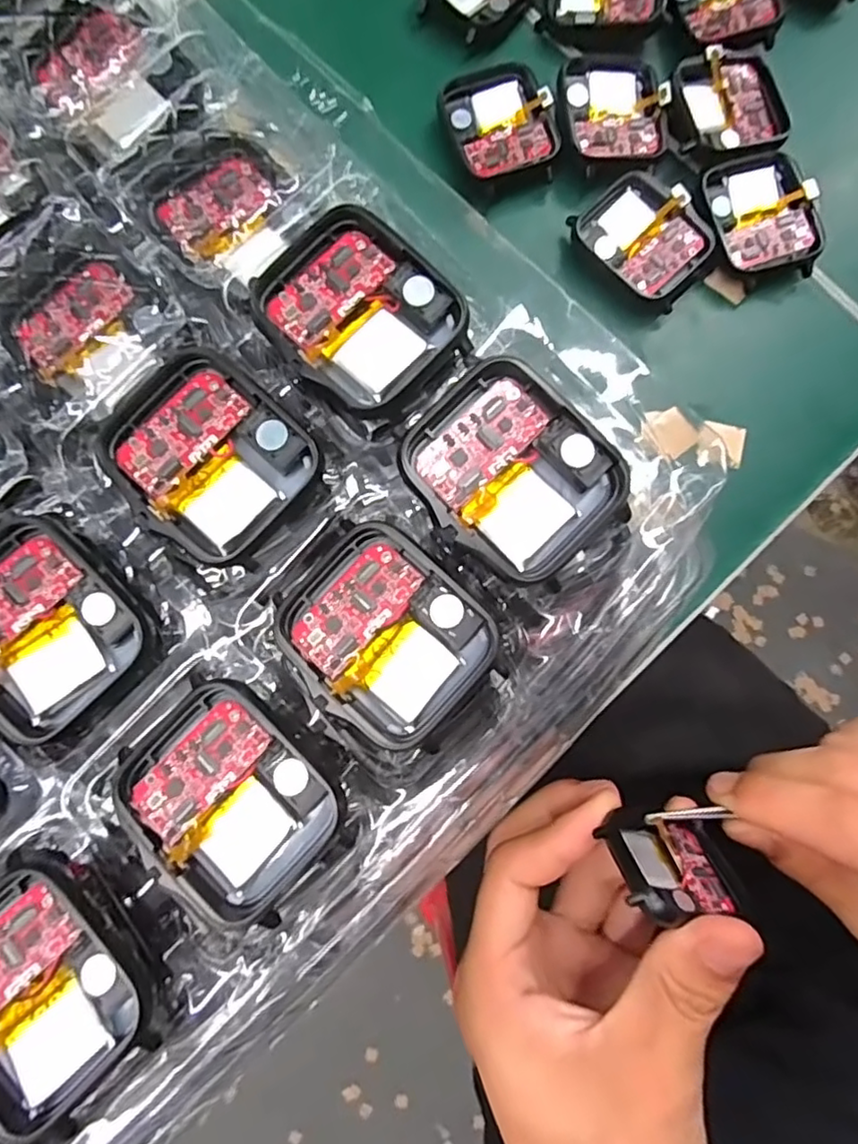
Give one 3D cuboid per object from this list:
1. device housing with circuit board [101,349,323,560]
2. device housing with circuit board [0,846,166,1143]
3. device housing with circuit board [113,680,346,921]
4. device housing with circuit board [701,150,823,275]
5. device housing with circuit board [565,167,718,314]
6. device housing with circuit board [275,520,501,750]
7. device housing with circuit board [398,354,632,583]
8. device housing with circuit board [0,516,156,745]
[{"bbox_3d":[-0.050,-0.027,0.140,0.044,0.006,0.039,43,82,6],"label":"device housing with circuit board"},{"bbox_3d":[-0.080,0.085,0.127,0.040,0.006,0.047,-41,83,-7],"label":"device housing with circuit board"},{"bbox_3d":[-0.042,0.048,0.132,0.037,0.008,0.045,-40,83,-7],"label":"device housing with circuit board"},{"bbox_3d":[0.117,-0.129,0.222,0.036,0.011,0.046,-11,82,-2],"label":"device housing with circuit board"},{"bbox_3d":[0.076,-0.119,0.218,0.044,0.008,0.037,42,83,5],"label":"device housing with circuit board"},{"bbox_3d":[-0.009,0.014,0.136,0.039,0.007,0.044,-39,83,-7],"label":"device housing with circuit board"},{"bbox_3d":[0.018,-0.022,0.135,0.038,0.008,0.044,-39,83,-7],"label":"device housing with circuit board"},{"bbox_3d":[-0.087,0.012,0.136,0.044,0.005,0.038,43,82,6],"label":"device housing with circuit board"}]

